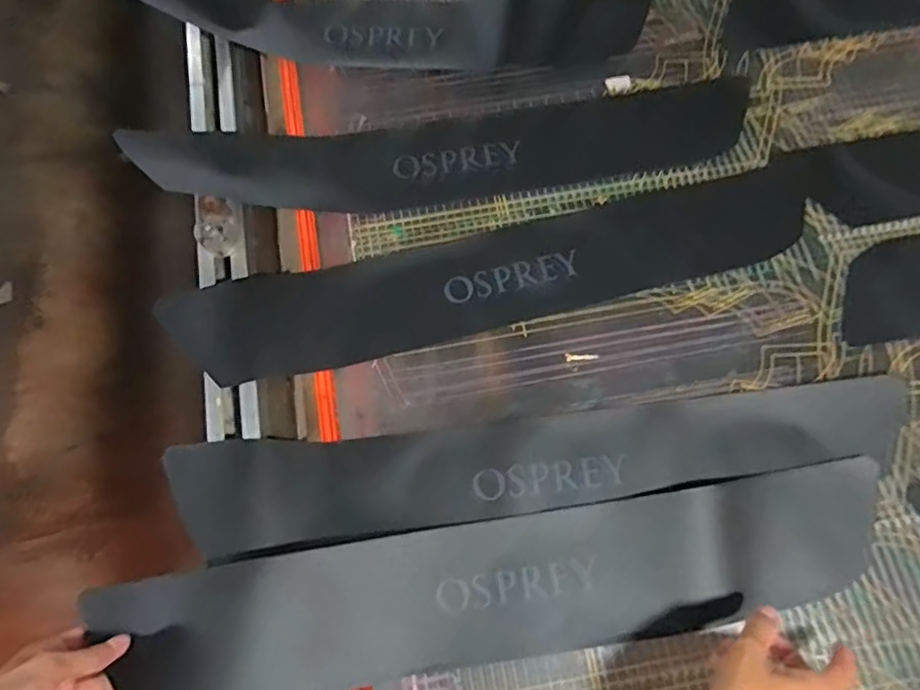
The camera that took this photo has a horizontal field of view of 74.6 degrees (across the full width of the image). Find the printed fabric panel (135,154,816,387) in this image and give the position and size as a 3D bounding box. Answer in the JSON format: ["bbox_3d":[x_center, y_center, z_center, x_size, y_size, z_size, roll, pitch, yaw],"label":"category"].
[{"bbox_3d":[0.059,-0.093,0.651,0.697,0.032,0.125,-14,69,-6],"label":"printed fabric panel"}]

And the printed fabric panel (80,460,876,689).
[{"bbox_3d":[0.053,0.216,0.540,0.668,0.049,0.121,-8,69,-8],"label":"printed fabric panel"}]

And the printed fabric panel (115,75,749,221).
[{"bbox_3d":[-0.002,-0.227,0.694,0.712,0.041,0.122,-9,69,-4],"label":"printed fabric panel"}]

